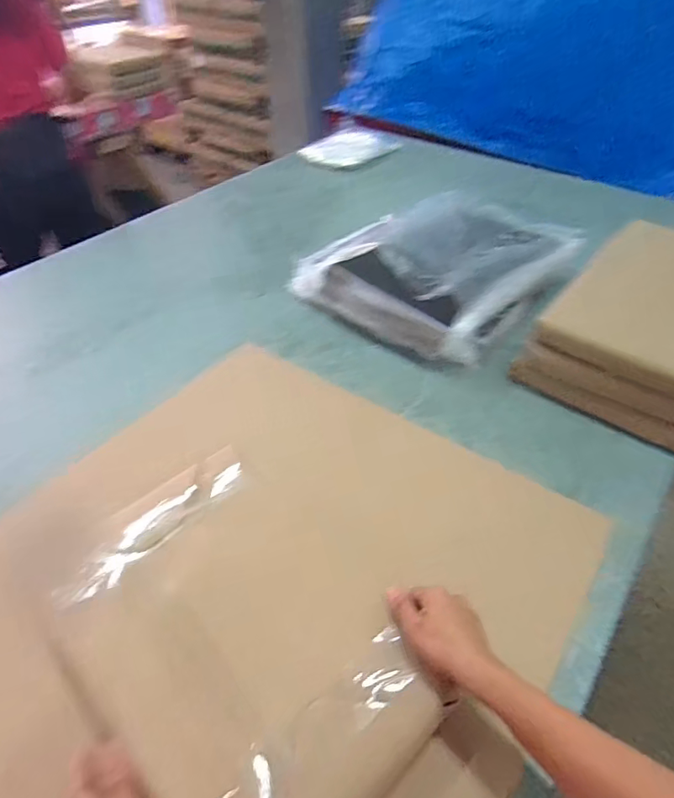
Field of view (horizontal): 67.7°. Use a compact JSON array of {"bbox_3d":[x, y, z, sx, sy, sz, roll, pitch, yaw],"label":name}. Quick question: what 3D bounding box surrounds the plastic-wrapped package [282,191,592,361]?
[{"bbox_3d":[0.170,-0.262,0.915,0.388,0.117,0.384,31,51,27],"label":"plastic-wrapped package"}]

